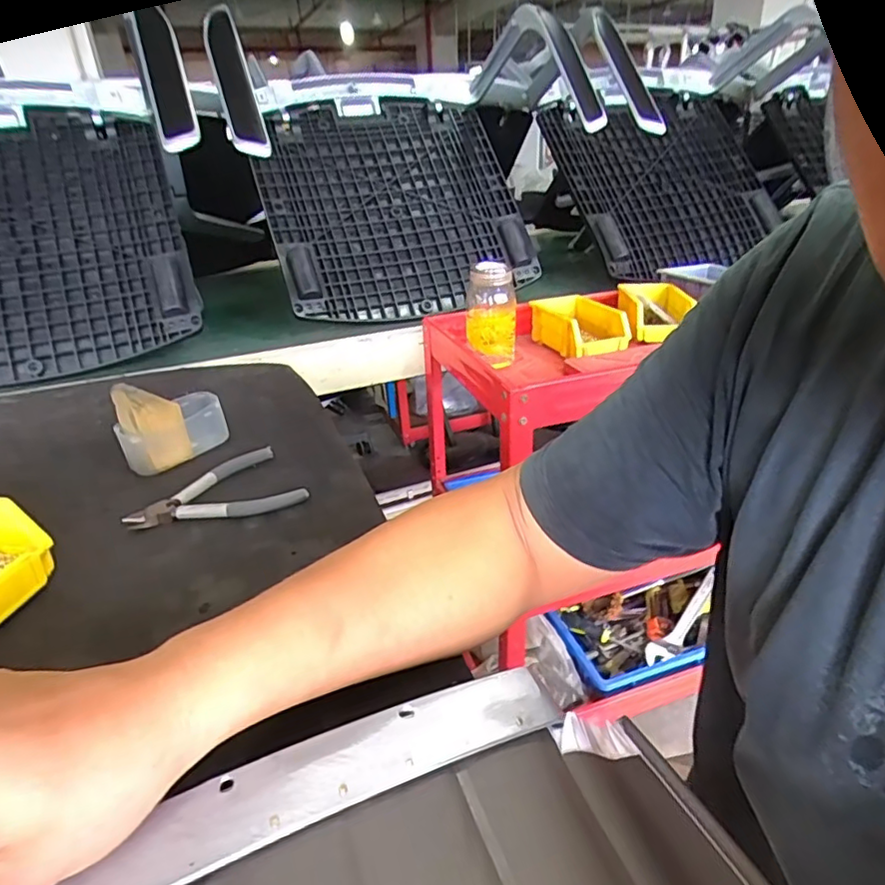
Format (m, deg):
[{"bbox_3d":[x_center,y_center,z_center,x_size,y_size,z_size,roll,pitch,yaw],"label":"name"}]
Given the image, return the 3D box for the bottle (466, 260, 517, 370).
[{"bbox_3d":[0.080,-0.210,0.945,0.077,0.161,0.081,0,28,6],"label":"bottle"}]

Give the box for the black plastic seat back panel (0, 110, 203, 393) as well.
[{"bbox_3d":[-0.717,-0.341,0.952,0.502,0.531,0.059,-16,-14,-14],"label":"black plastic seat back panel"}]

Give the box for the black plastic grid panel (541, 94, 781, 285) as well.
[{"bbox_3d":[0.522,-0.616,1.349,0.521,0.477,0.020,-15,-15,-20],"label":"black plastic grid panel"}]

